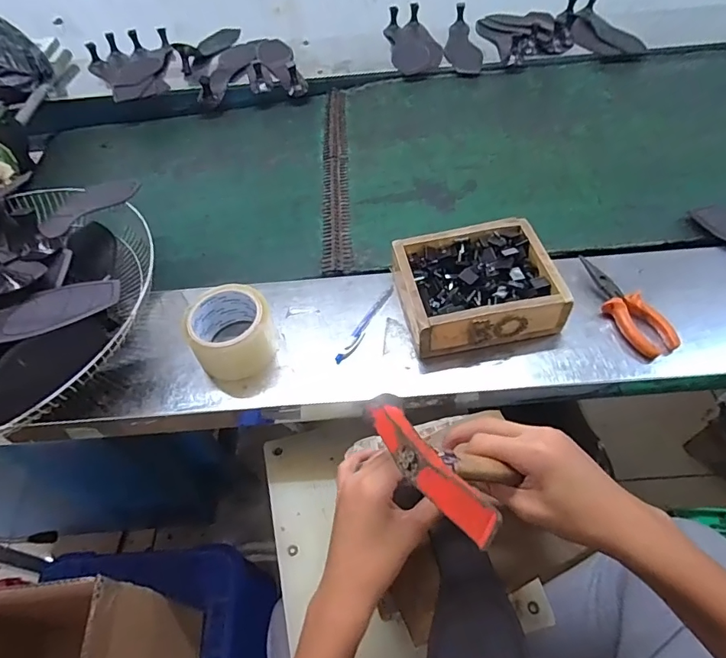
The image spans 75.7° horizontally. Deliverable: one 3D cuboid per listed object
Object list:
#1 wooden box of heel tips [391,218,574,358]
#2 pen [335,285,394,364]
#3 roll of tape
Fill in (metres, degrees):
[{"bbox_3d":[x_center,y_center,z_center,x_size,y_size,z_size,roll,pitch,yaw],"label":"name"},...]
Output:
[{"bbox_3d":[0.139,-0.050,0.589,0.179,0.076,0.155,-10,53,-3],"label":"wooden box of heel tips"},{"bbox_3d":[0.006,-0.007,0.599,0.016,0.010,0.133,23,58,21],"label":"pen"},{"bbox_3d":[-0.157,0.004,0.565,0.096,0.066,0.091,-3,53,3],"label":"roll of tape"}]

